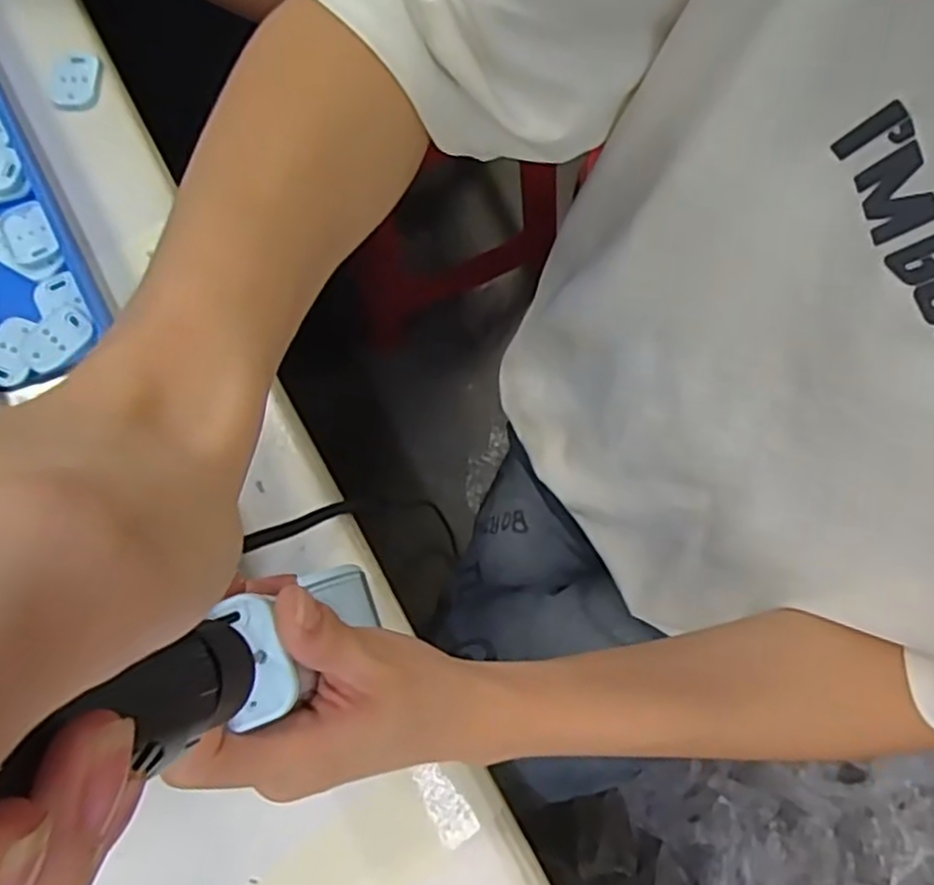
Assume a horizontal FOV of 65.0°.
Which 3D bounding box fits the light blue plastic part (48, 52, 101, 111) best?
[{"bbox_3d":[-0.244,-0.226,0.456,0.030,0.004,0.042,-4,74,1],"label":"light blue plastic part"}]

